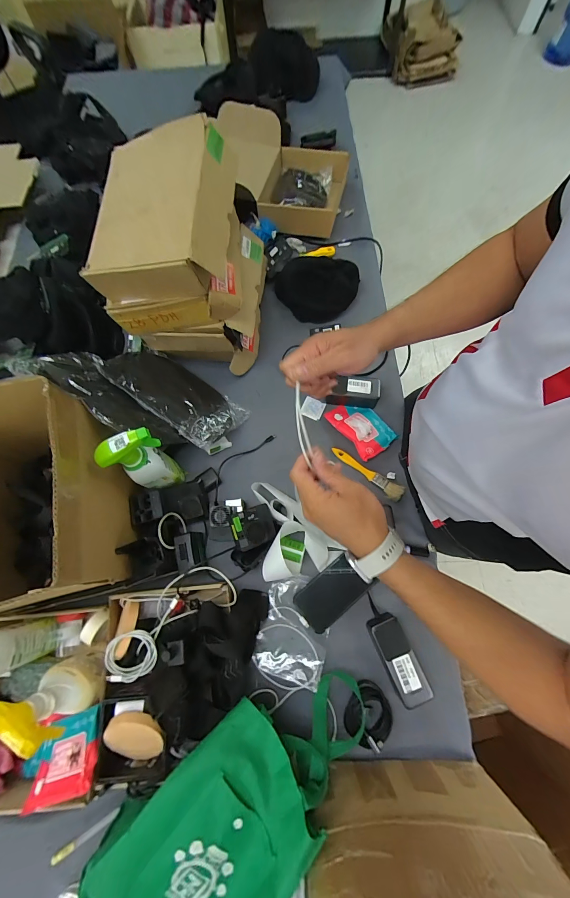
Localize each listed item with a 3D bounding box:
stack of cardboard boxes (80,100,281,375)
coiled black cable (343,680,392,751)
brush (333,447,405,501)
[{"bbox_3d":[-0.188,-0.366,0.616,0.262,0.295,0.279,6,72,3],"label":"stack of cardboard boxes"},{"bbox_3d":[0.139,0.447,0.515,0.079,0.040,0.078,0,72,1],"label":"coiled black cable"},{"bbox_3d":[0.173,0.050,0.652,0.169,0.011,0.033,34,76,11],"label":"brush"}]

